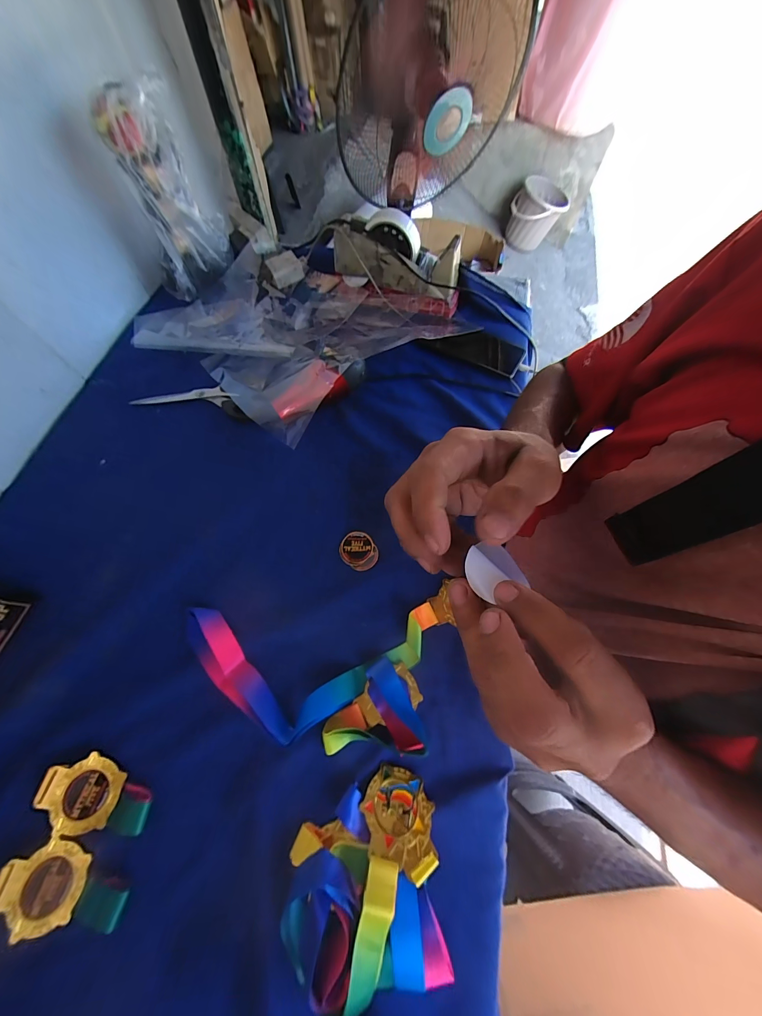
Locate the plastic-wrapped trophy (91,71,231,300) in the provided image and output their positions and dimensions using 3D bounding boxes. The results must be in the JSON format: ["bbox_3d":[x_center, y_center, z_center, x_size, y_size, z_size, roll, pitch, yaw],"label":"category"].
[{"bbox_3d":[-0.327,-0.477,0.514,0.132,0.222,0.102,-25,69,-11],"label":"plastic-wrapped trophy"}]

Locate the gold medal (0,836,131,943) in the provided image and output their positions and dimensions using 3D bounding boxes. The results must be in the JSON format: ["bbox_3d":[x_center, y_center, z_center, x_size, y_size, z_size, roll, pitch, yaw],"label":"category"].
[{"bbox_3d":[-0.275,0.328,0.287,0.107,0.011,0.058,-1,67,-1],"label":"gold medal"}]

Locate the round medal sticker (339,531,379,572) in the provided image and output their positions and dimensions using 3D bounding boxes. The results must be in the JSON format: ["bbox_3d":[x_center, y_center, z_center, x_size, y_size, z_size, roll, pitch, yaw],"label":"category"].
[{"bbox_3d":[-0.029,0.055,0.424,0.044,0.004,0.052,-29,70,-12],"label":"round medal sticker"}]

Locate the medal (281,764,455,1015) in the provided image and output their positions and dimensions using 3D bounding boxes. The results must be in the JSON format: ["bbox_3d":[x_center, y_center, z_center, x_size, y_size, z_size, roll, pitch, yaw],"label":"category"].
[{"bbox_3d":[-0.014,0.321,0.287,0.127,0.031,0.141,-2,67,-1],"label":"medal"}]

